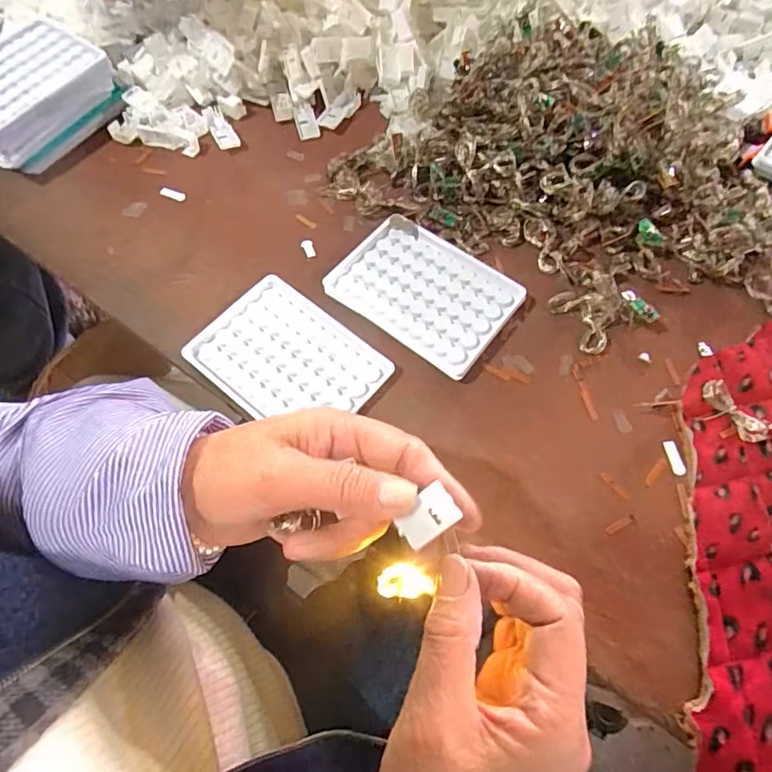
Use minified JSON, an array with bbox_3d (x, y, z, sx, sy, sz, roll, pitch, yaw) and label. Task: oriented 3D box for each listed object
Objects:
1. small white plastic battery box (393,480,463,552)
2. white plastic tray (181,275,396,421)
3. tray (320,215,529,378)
[{"bbox_3d":[0.018,0.060,0.227,0.026,0.004,0.018,-39,86,3],"label":"small white plastic battery box"},{"bbox_3d":[-0.074,-0.019,0.378,0.131,0.010,0.094,37,70,17],"label":"white plastic tray"},{"bbox_3d":[0.029,-0.074,0.398,0.131,0.014,0.101,34,69,16],"label":"tray"}]

